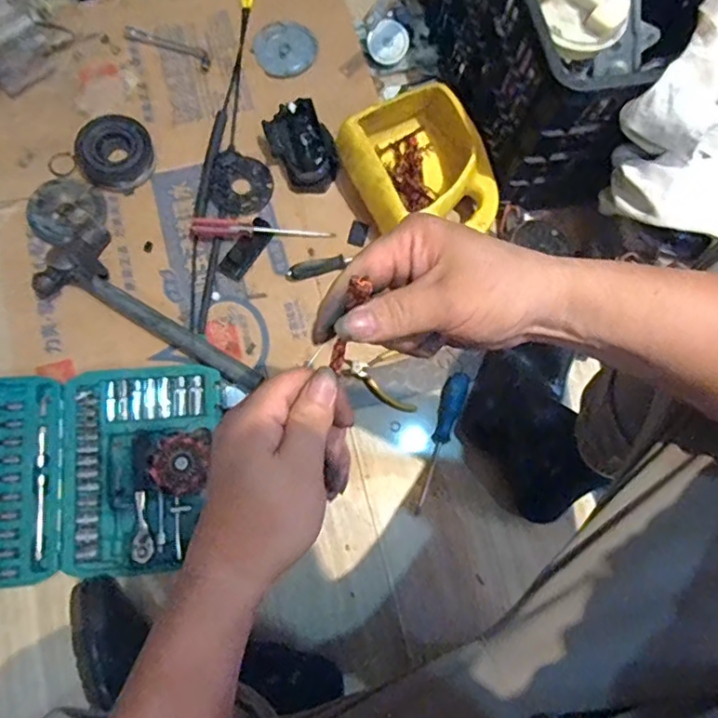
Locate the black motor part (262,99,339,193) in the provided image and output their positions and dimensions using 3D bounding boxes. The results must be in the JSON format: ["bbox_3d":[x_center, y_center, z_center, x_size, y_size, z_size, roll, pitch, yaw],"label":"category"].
[{"bbox_3d":[-0.081,-0.302,0.805,0.080,0.062,0.122,-27,78,-8],"label":"black motor part"}]

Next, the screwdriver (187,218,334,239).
[{"bbox_3d":[-0.137,-0.185,0.793,0.196,0.037,0.023,1,75,-4],"label":"screwdriver"}]

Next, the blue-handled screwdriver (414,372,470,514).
[{"bbox_3d":[0.105,0.109,0.750,0.031,0.025,0.191,21,75,1],"label":"blue-handled screwdriver"}]

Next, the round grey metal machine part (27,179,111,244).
[{"bbox_3d":[-0.420,-0.218,0.799,0.104,0.011,0.097,1,75,-4],"label":"round grey metal machine part"}]

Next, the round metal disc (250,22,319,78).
[{"bbox_3d":[-0.116,-0.493,0.887,0.095,0.006,0.098,1,75,-4],"label":"round metal disc"}]

